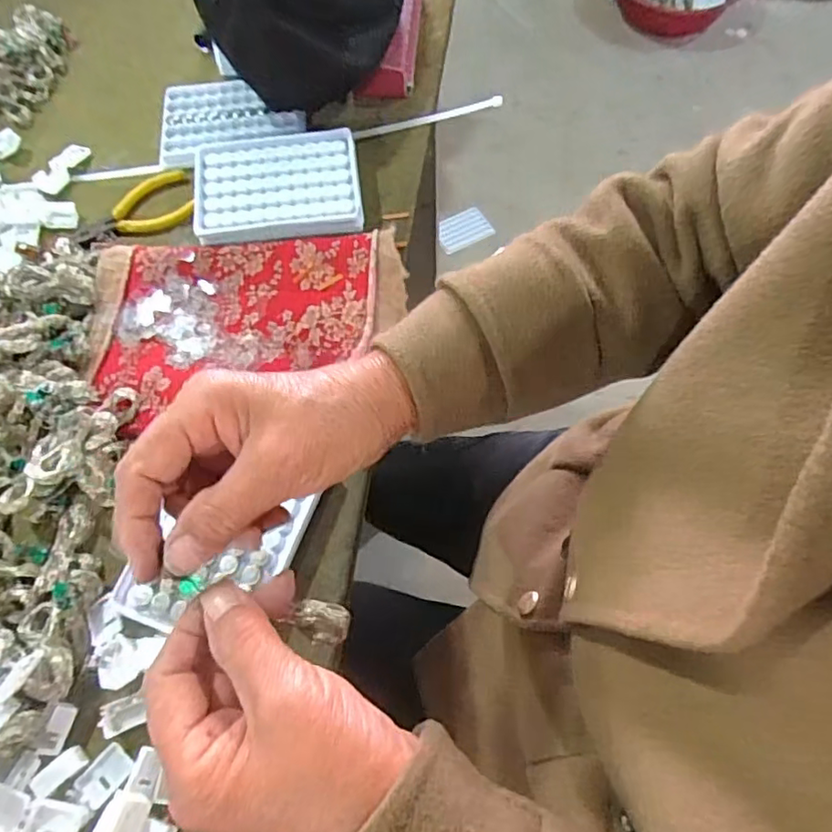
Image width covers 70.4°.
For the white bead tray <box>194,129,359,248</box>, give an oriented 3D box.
[{"bbox_3d":[-0.113,-0.187,0.481,0.131,0.020,0.102,-8,66,-2],"label":"white bead tray"}]

